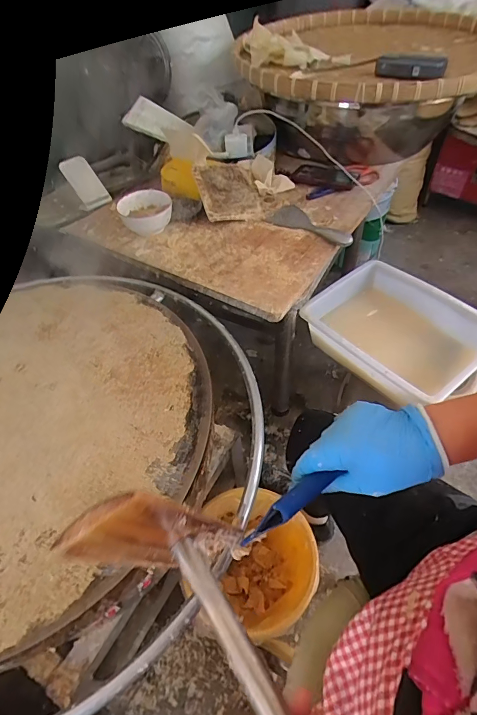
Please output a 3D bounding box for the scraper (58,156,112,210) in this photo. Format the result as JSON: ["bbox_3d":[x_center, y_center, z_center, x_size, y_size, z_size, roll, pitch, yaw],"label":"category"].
[{"bbox_3d":[-0.386,-0.443,0.980,0.073,0.124,0.018,-42,23,-22],"label":"scraper"}]

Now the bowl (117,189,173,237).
[{"bbox_3d":[-0.213,-0.334,0.893,0.119,0.054,0.121,-2,50,2],"label":"bowl"}]

